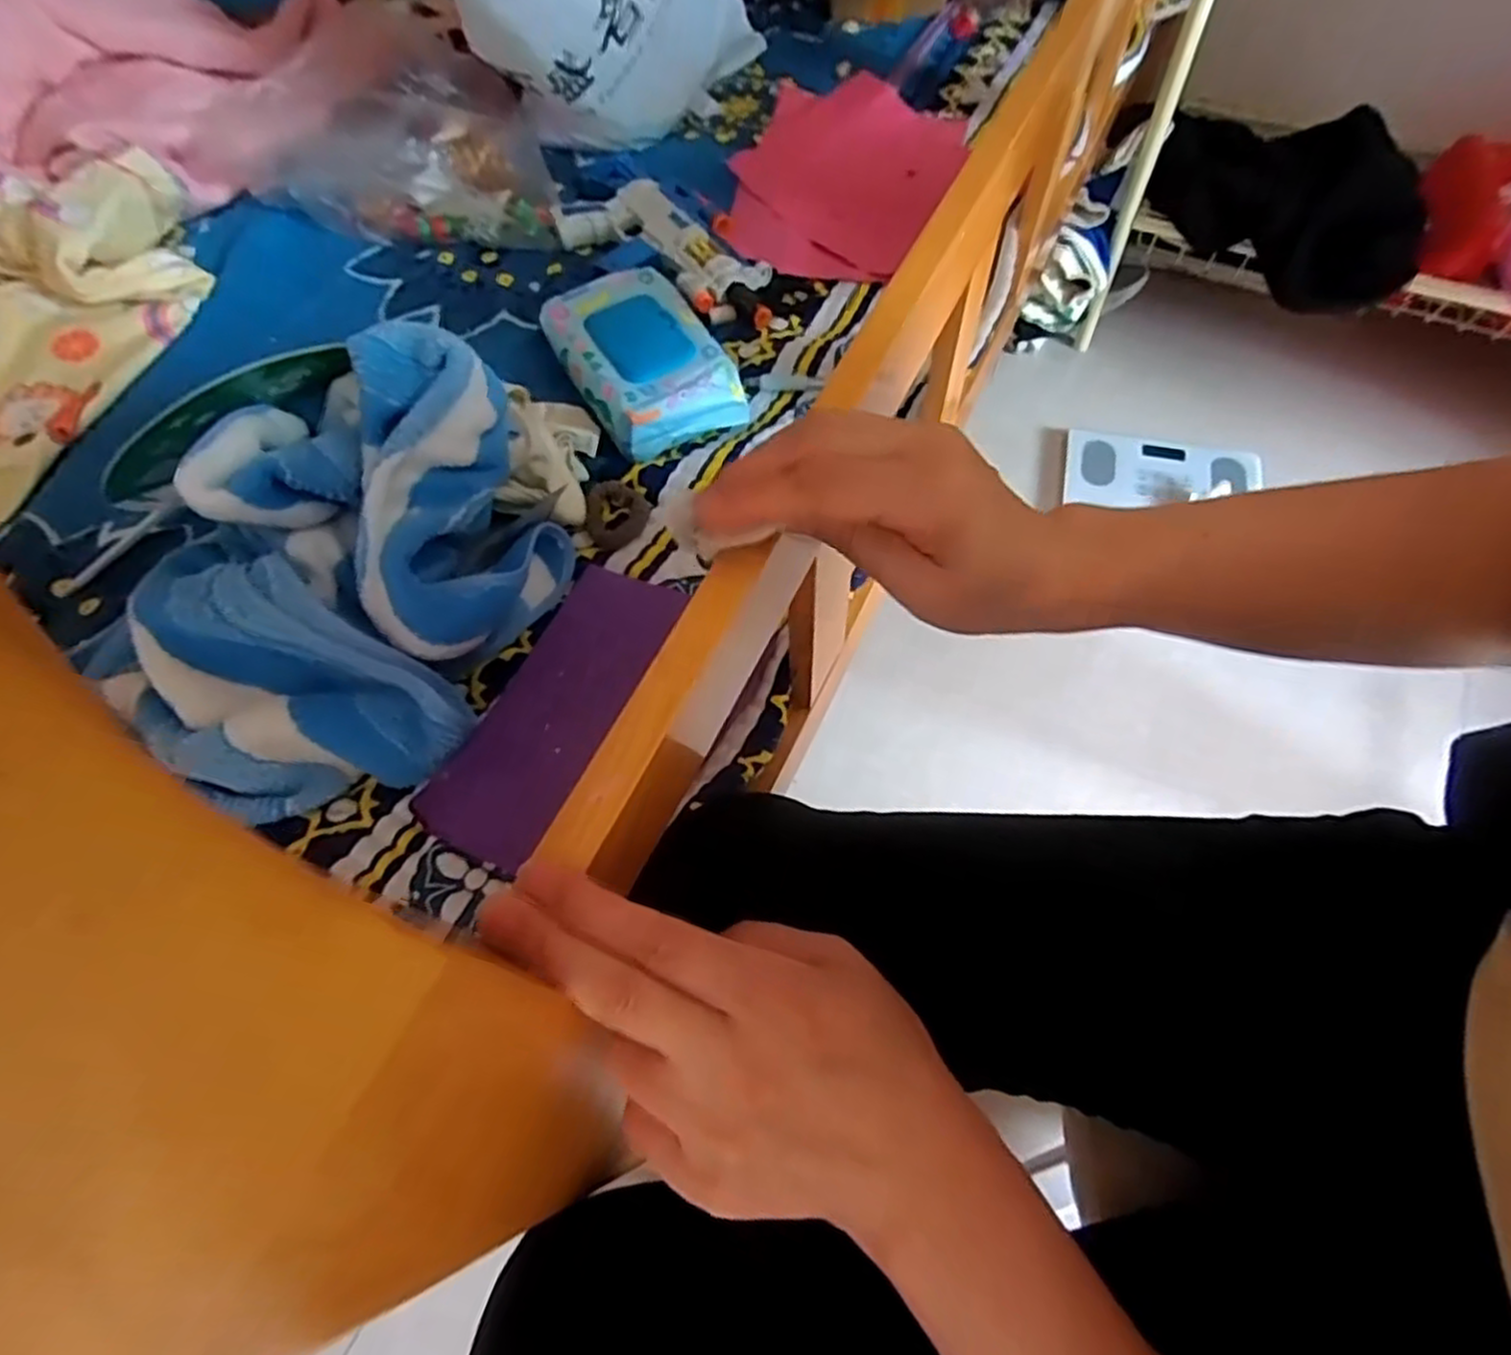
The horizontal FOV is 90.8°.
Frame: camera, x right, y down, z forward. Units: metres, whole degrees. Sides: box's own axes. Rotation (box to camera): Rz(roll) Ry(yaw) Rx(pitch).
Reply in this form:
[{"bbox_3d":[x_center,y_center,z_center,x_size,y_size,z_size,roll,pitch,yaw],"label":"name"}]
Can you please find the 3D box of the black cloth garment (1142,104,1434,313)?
[{"bbox_3d":[0.651,-0.579,0.911,0.321,0.139,0.113,31,67,17],"label":"black cloth garment"}]

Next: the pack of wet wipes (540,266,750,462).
[{"bbox_3d":[-0.094,-0.257,0.596,0.107,0.036,0.176,-27,64,-12],"label":"pack of wet wipes"}]

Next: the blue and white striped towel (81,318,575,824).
[{"bbox_3d":[-0.248,-0.060,0.442,0.192,0.150,0.287,21,65,13],"label":"blue and white striped towel"}]

